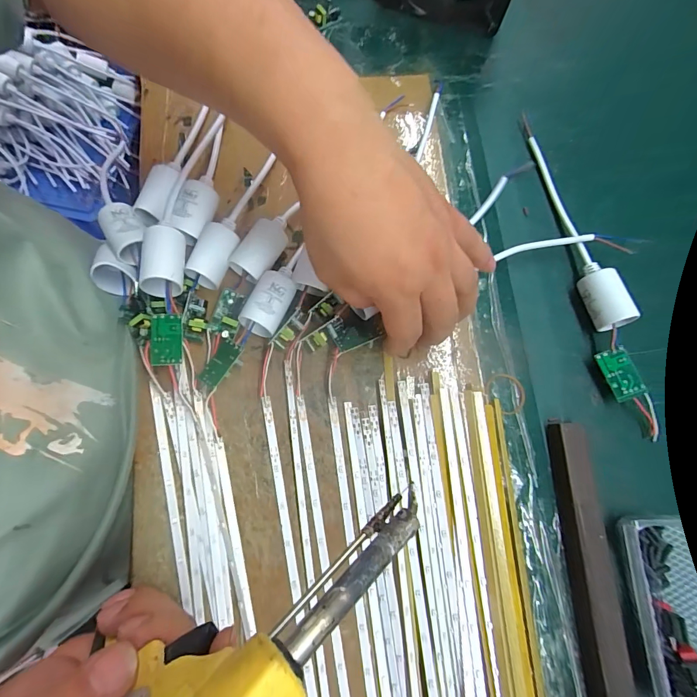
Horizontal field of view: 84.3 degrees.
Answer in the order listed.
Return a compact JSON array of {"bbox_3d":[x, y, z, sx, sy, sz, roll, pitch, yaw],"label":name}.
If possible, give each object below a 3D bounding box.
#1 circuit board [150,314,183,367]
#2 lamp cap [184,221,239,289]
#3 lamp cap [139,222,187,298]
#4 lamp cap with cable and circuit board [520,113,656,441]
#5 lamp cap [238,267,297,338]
[{"bbox_3d":[-0.127,-0.006,0.269,0.020,0.004,0.035,-2,86,-10],"label":"circuit board"},{"bbox_3d":[-0.101,-0.070,0.292,0.026,0.030,0.044,24,77,5],"label":"lamp cap"},{"bbox_3d":[-0.127,-0.062,0.268,0.028,0.022,0.048,2,76,-2],"label":"lamp cap"},{"bbox_3d":[0.191,-0.067,0.309,0.028,0.033,0.269,-11,76,-4],"label":"lamp cap with cable and circuit board"},{"bbox_3d":[-0.056,-0.035,0.286,0.027,0.027,0.052,27,77,6],"label":"lamp cap"}]

